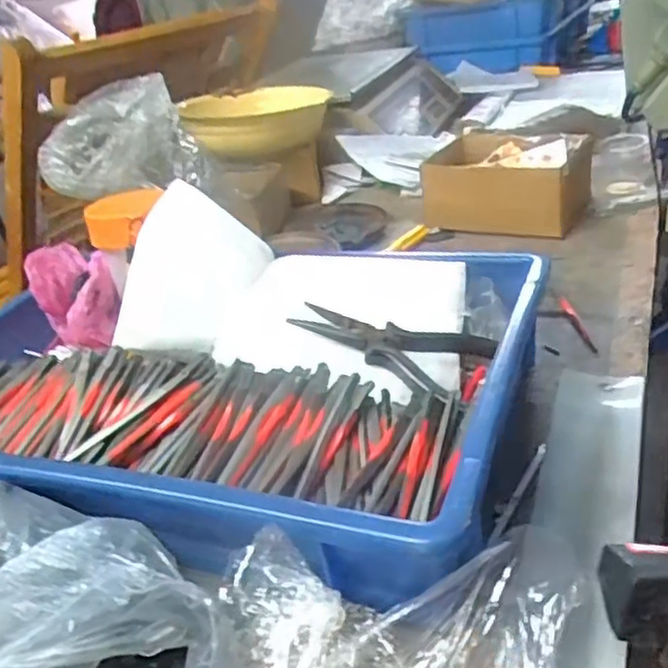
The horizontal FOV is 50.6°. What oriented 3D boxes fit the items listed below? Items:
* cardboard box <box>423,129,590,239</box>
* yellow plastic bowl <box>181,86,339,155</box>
[{"bbox_3d":[0.180,-0.159,0.740,0.159,0.067,0.116,5,33,25],"label":"cardboard box"},{"bbox_3d":[-0.093,-0.274,0.892,0.191,0.047,0.158,-15,30,-8],"label":"yellow plastic bowl"}]

